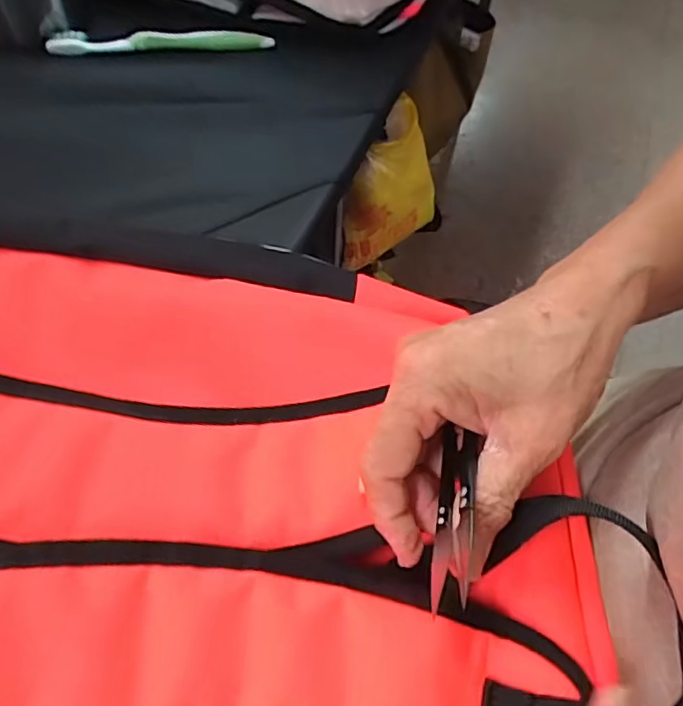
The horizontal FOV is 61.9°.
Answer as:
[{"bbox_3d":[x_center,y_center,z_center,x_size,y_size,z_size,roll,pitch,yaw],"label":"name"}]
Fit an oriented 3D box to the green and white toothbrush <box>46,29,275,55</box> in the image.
[{"bbox_3d":[-0.154,-0.270,0.492,0.186,0.015,0.014,-5,57,-6],"label":"green and white toothbrush"}]

